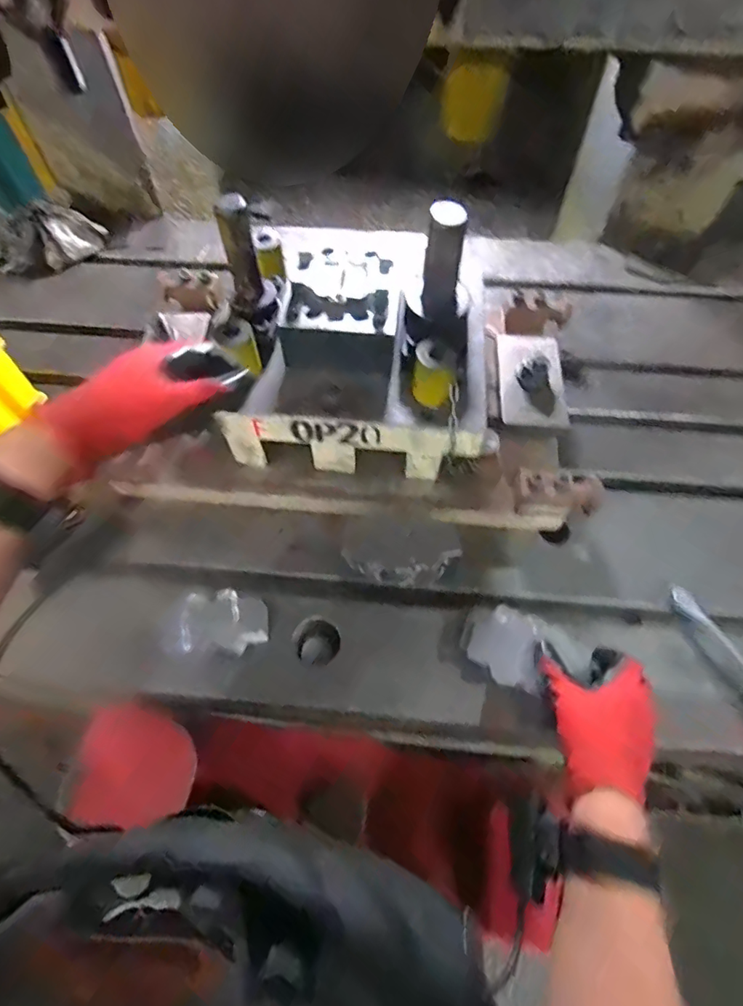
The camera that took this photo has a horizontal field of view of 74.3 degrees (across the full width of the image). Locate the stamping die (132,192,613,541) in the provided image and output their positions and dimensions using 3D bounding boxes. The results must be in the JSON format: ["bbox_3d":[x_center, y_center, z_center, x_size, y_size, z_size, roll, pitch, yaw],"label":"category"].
[{"bbox_3d":[0.053,-0.153,0.579,0.436,0.230,0.274,10,60,6],"label":"stamping die"}]

